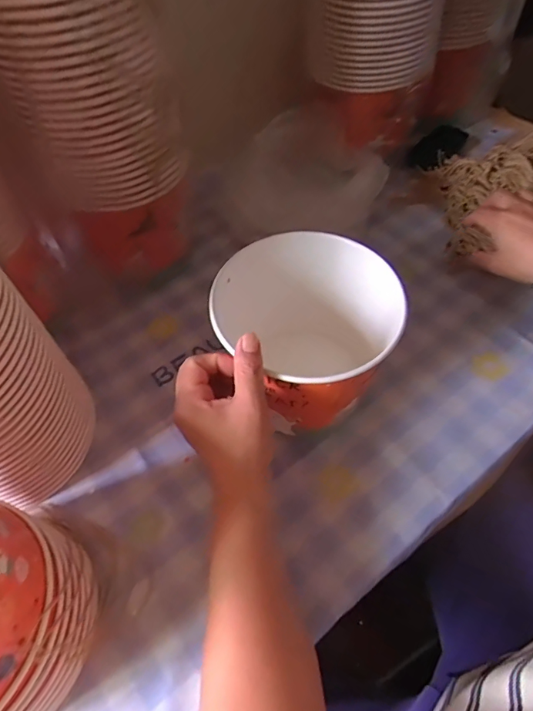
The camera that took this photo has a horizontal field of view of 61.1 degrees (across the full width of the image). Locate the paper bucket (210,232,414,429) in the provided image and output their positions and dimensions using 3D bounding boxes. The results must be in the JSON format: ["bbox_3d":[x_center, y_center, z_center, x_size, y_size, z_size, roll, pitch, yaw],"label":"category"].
[{"bbox_3d":[0.037,-0.009,0.435,0.140,0.147,0.159,18,59,15],"label":"paper bucket"}]

